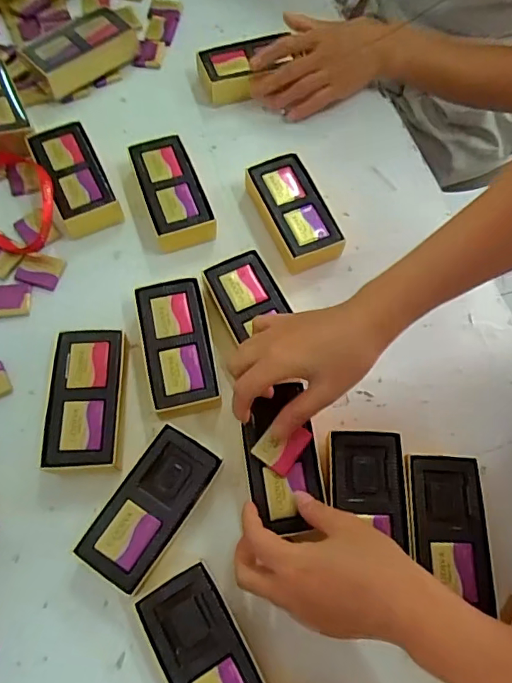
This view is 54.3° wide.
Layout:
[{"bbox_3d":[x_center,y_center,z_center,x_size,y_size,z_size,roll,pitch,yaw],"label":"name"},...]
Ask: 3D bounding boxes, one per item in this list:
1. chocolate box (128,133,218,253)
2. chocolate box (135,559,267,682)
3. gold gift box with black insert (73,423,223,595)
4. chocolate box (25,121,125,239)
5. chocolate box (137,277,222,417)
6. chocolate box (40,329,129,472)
[{"bbox_3d":[-0.083,-0.145,0.495,0.056,0.032,0.121,-18,69,-10],"label":"chocolate box"},{"bbox_3d":[-0.033,0.217,0.345,0.054,0.034,0.111,-28,72,-14],"label":"chocolate box"},{"bbox_3d":[-0.078,0.125,0.381,0.054,0.031,0.111,32,69,10],"label":"gold gift box with black insert"},{"bbox_3d":[-0.179,-0.163,0.491,0.055,0.034,0.112,-24,70,-12],"label":"chocolate box"},{"bbox_3d":[-0.068,0.007,0.432,0.056,0.031,0.118,-10,68,-7],"label":"chocolate box"},{"bbox_3d":[-0.136,0.048,0.409,0.060,0.031,0.113,-1,67,-3],"label":"chocolate box"}]

